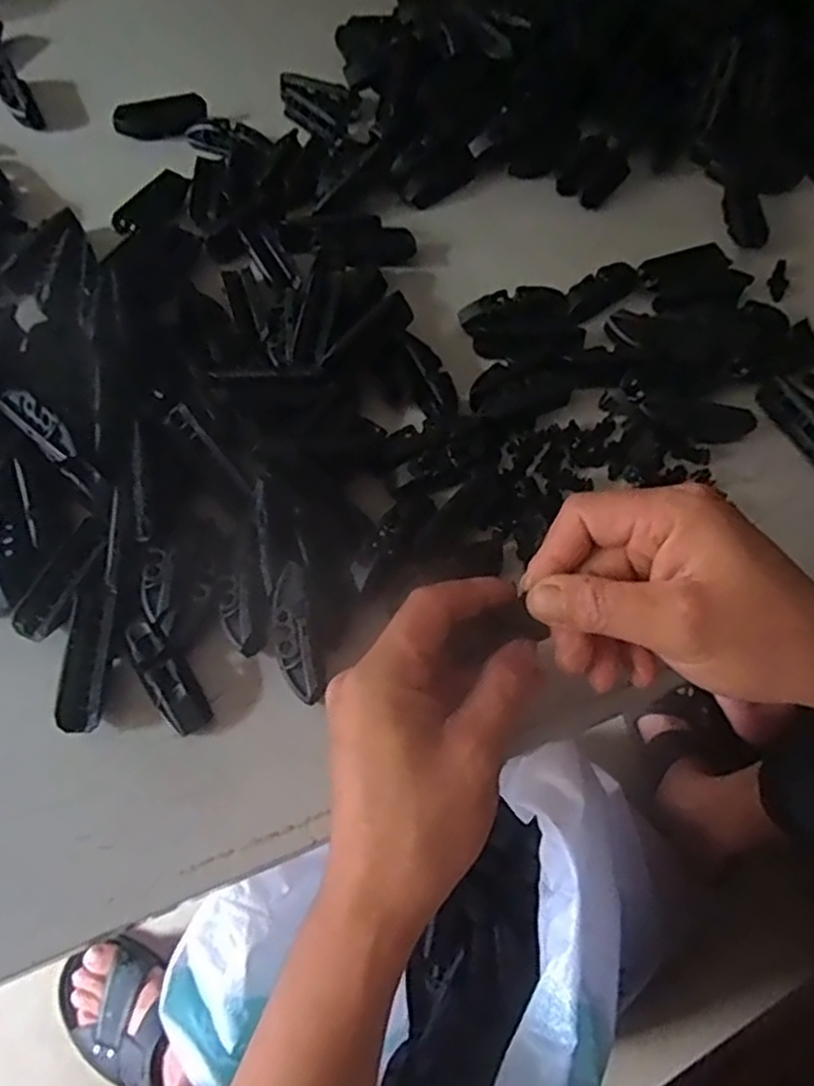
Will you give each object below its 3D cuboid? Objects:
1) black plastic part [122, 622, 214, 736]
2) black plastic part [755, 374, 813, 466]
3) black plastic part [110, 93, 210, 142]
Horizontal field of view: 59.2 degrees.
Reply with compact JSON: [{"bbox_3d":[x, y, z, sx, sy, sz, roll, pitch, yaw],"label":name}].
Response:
[{"bbox_3d":[-0.119,0.065,0.354,0.021,0.015,0.061,-33,83,-18],"label":"black plastic part"},{"bbox_3d":[0.253,-0.078,0.454,0.020,0.019,0.069,-26,68,-16],"label":"black plastic part"},{"bbox_3d":[-0.194,-0.335,0.566,0.071,0.015,0.033,-13,65,-10],"label":"black plastic part"}]

